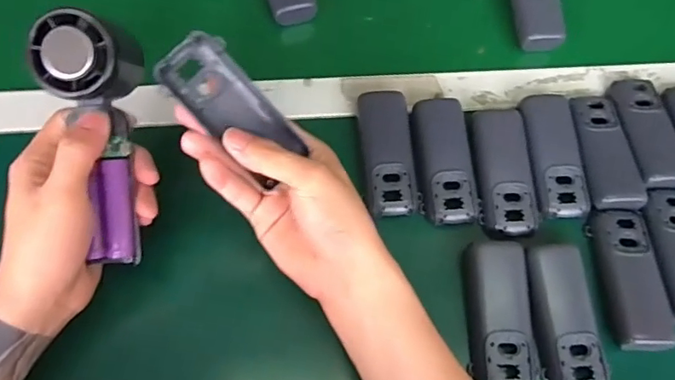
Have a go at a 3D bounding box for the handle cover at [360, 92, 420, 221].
[{"bbox_3d":[0.041,-0.030,0.432,0.040,0.017,0.106,-3,67,-4],"label":"handle cover"}]

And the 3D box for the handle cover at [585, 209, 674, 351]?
[{"bbox_3d":[0.219,0.064,0.395,0.040,0.015,0.104,-2,67,-3],"label":"handle cover"}]

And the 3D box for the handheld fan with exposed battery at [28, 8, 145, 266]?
[{"bbox_3d":[-0.158,-0.031,0.349,0.055,0.040,0.160,-1,103,-3],"label":"handheld fan with exposed battery"}]

